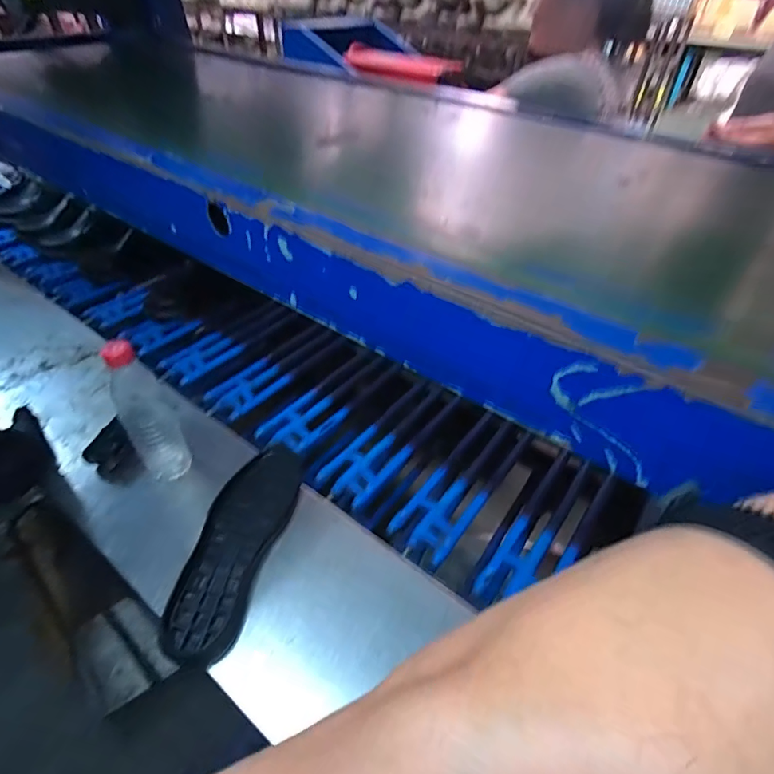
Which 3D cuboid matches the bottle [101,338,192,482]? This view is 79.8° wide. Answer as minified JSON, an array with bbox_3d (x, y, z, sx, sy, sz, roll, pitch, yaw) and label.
[{"bbox_3d":[-0.318,0.036,0.616,0.059,0.245,0.056,-23,48,-23],"label":"bottle"}]

